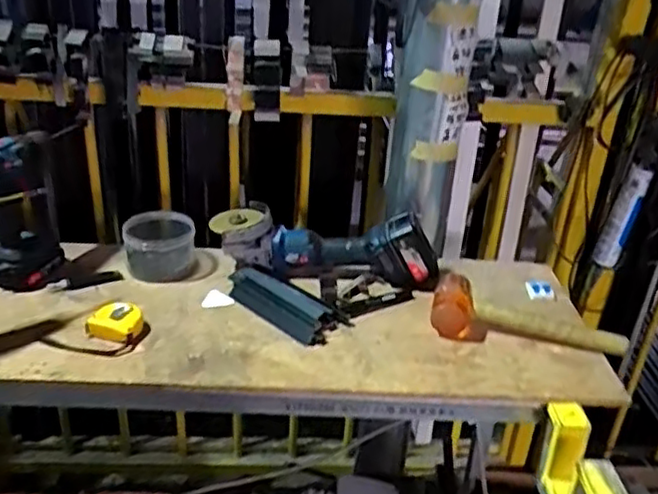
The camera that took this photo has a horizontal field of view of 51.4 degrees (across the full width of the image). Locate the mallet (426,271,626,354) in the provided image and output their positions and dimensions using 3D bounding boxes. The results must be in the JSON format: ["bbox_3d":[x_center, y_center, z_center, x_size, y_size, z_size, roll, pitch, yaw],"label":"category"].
[{"bbox_3d":[0.301,0.101,1.049,0.295,0.054,0.118,6,28,2],"label":"mallet"}]

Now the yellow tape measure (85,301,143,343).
[{"bbox_3d":[-0.310,0.109,0.997,0.077,0.032,0.058,15,30,18],"label":"yellow tape measure"}]

